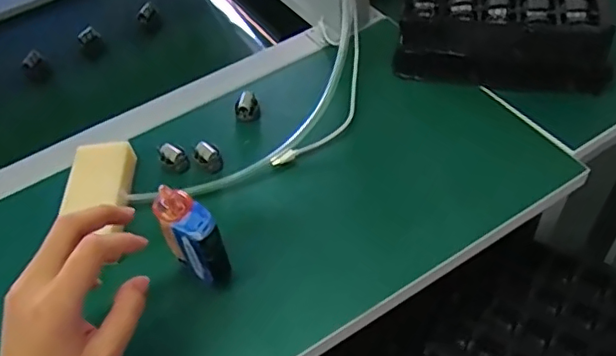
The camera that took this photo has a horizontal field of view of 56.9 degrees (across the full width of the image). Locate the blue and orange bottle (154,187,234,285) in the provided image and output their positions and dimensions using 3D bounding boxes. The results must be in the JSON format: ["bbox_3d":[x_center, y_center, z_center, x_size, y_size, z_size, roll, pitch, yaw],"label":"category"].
[{"bbox_3d":[-0.088,0.048,0.440,0.033,0.092,0.049,-29,53,-17],"label":"blue and orange bottle"}]

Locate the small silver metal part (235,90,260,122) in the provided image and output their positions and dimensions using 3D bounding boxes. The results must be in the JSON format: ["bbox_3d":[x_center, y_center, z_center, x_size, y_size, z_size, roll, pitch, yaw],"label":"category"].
[{"bbox_3d":[-0.062,-0.071,0.582,0.023,0.028,0.022,-6,50,1],"label":"small silver metal part"}]

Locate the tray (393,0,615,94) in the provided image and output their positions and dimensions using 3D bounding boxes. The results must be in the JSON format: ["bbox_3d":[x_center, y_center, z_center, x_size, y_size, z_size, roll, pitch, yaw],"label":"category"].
[{"bbox_3d":[0.224,-0.250,0.673,0.211,0.061,0.366,6,51,11],"label":"tray"}]

